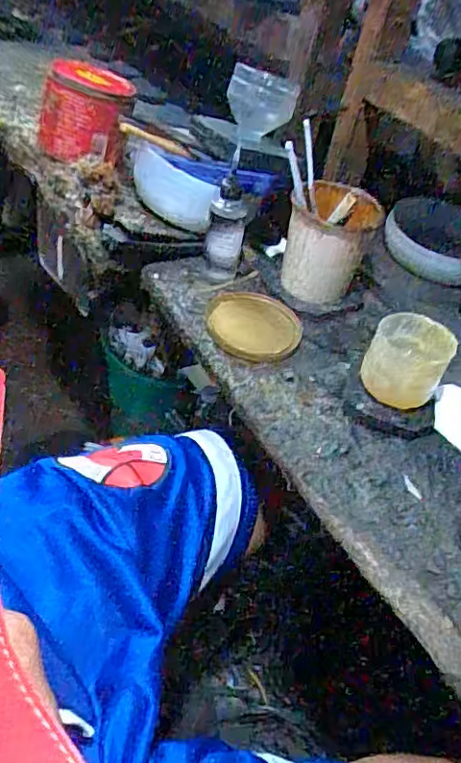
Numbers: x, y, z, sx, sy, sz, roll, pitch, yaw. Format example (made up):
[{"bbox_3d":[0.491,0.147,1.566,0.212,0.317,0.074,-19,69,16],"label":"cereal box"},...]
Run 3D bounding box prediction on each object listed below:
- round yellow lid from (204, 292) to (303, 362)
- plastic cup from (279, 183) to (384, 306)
[{"bbox_3d":[0.023,-0.058,0.582,0.095,0.010,0.091,7,43,-6],"label":"round yellow lid"},{"bbox_3d":[0.102,-0.150,0.612,0.084,0.106,0.080,3,49,-3],"label":"plastic cup"}]

